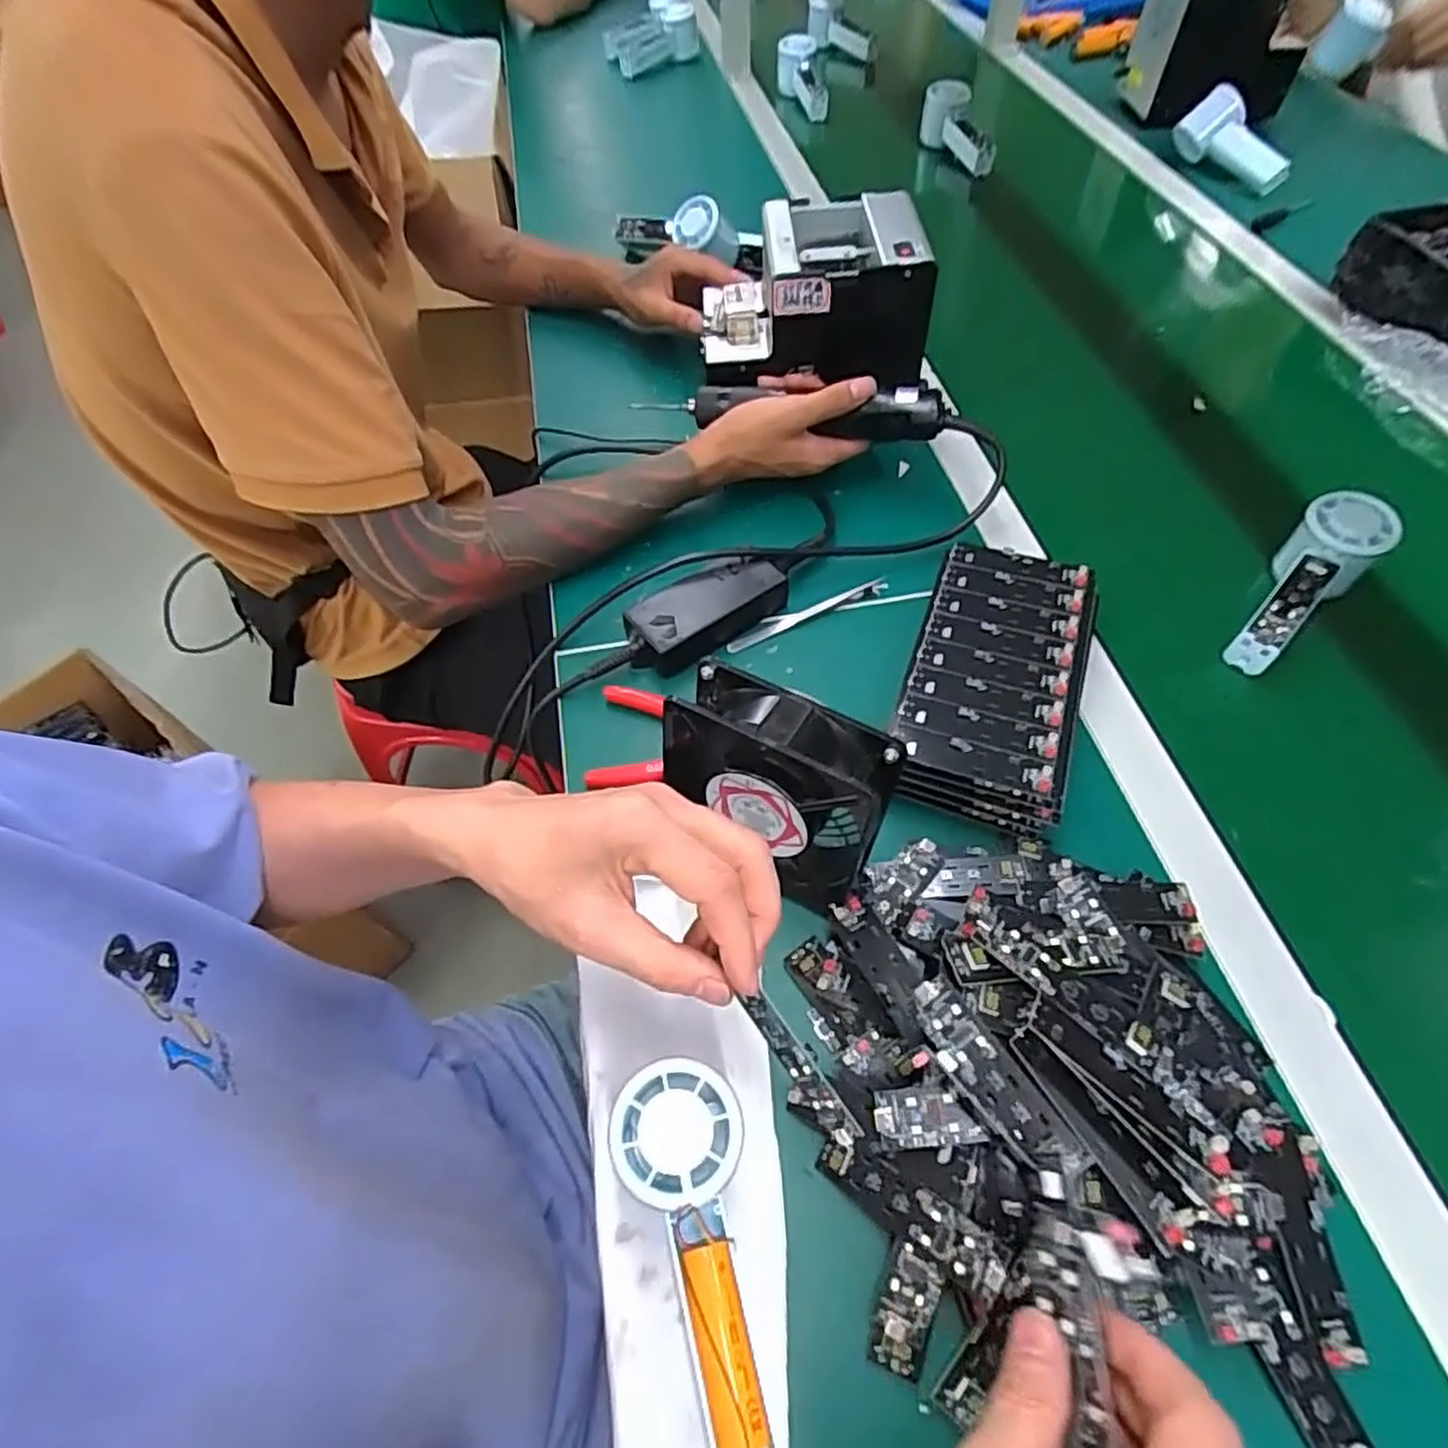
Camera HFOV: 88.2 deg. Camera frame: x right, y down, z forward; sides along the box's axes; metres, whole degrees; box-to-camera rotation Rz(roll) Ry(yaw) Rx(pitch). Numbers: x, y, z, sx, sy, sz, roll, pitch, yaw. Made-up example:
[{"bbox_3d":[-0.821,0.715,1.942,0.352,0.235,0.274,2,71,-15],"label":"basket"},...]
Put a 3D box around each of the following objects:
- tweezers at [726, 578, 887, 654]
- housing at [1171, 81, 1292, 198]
[{"bbox_3d":[0.060,-0.083,0.557,0.130,0.011,0.015,-25,59,-13],"label":"tweezers"},{"bbox_3d":[0.631,-0.713,0.927,0.057,0.070,0.150,-41,82,-21],"label":"housing"}]

